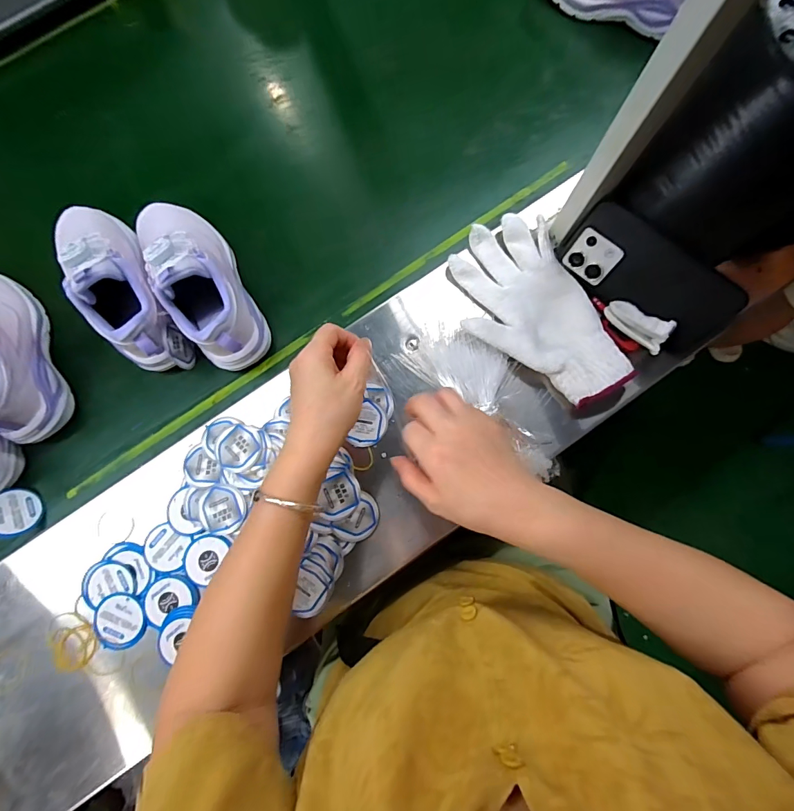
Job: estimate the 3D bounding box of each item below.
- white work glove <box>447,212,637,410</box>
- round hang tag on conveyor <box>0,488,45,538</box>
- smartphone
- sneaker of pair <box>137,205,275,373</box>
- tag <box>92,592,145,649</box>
[{"bbox_3d":[0.139,-0.095,0.426,0.122,0.022,0.210,-30,82,-5],"label":"white work glove"},{"bbox_3d":[-0.394,0.110,0.425,0.004,0.051,0.046,-31,104,30],"label":"round hang tag on conveyor"},{"bbox_3d":[0.246,-0.125,0.408,0.167,0.078,0.010,40,44,5],"label":"smartphone"},{"bbox_3d":[-0.209,-0.134,0.423,0.077,0.099,0.195,-28,81,-5],"label":"sneaker of pair"},{"bbox_3d":[-0.263,0.204,0.393,0.048,0.007,0.047,0,83,-2],"label":"tag"}]

